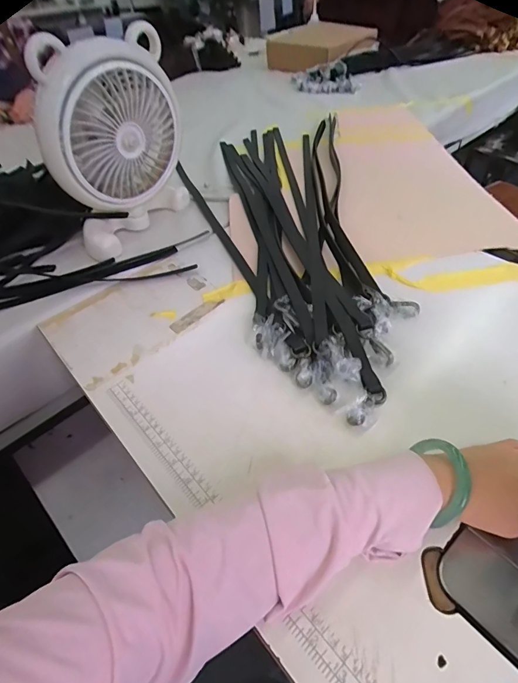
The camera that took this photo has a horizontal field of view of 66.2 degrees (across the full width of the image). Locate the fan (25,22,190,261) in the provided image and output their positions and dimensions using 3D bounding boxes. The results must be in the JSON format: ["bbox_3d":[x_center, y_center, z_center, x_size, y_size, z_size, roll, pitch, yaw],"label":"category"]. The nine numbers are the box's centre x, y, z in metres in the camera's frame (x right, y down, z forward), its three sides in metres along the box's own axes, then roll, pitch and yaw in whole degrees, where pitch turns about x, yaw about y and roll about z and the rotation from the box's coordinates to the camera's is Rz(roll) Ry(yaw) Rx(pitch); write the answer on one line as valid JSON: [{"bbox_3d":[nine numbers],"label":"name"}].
[{"bbox_3d":[-0.217,-0.288,0.603,0.089,0.276,0.216,20,52,22],"label":"fan"}]

